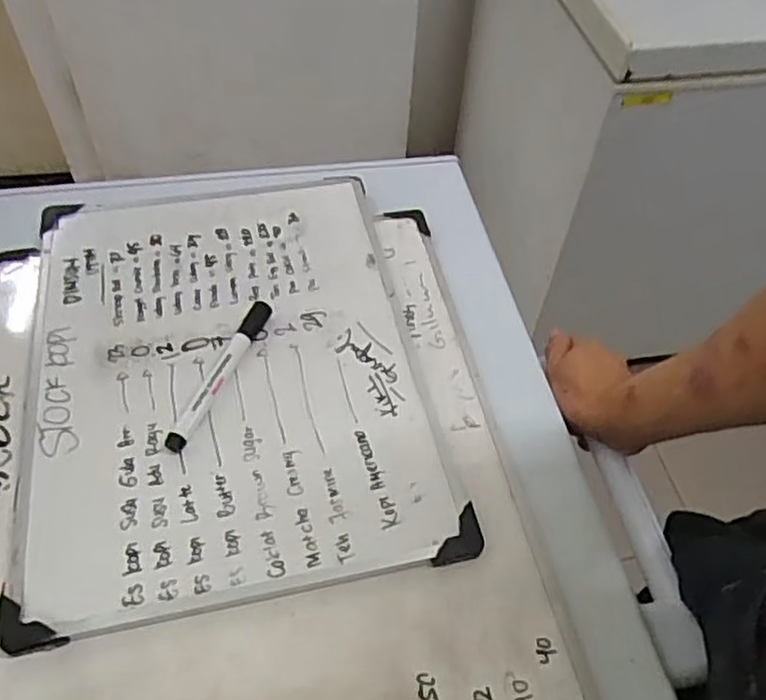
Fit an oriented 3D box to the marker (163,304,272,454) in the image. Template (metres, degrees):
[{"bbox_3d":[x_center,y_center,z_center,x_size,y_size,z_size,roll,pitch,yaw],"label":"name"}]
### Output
[{"bbox_3d":[-0.130,0.017,0.556,0.021,0.014,0.148,19,54,11],"label":"marker"}]

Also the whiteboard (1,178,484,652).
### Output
[{"bbox_3d":[-0.127,0.001,0.573,0.303,0.013,0.409,-9,54,-10],"label":"whiteboard"}]

